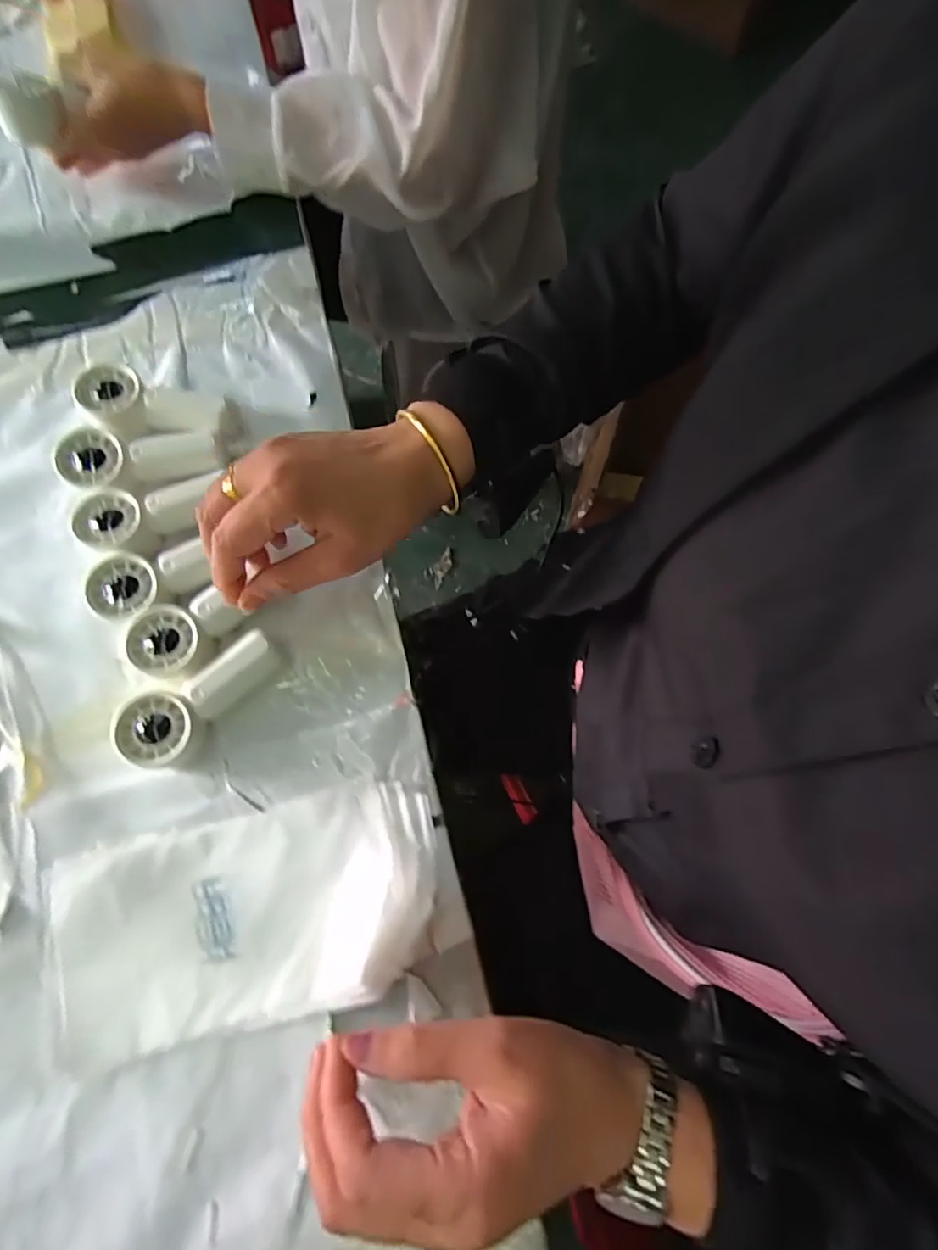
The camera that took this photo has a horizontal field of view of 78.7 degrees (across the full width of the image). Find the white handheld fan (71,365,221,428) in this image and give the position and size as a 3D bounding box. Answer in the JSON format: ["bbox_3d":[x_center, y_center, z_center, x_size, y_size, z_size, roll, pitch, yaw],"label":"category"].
[{"bbox_3d":[-0.237,-0.157,0.427,0.098,0.034,0.048,14,74,2],"label":"white handheld fan"}]

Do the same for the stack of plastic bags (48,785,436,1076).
[{"bbox_3d":[-0.135,0.173,0.340,0.230,0.024,0.116,-12,75,-5],"label":"stack of plastic bags"}]

